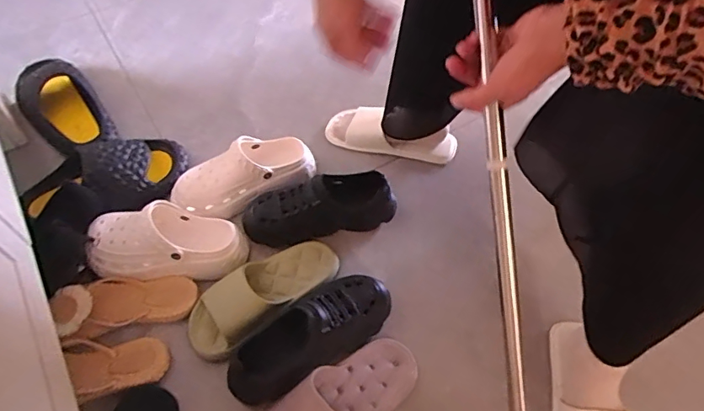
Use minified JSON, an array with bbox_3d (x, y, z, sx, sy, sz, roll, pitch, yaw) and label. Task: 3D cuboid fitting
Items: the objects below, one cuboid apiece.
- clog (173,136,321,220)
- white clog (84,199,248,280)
[{"bbox_3d":[-0.191,-0.053,0.863,0.254,0.103,0.108,-23,62,-12],"label":"clog"},{"bbox_3d":[-0.300,0.058,0.762,0.242,0.084,0.108,6,60,4],"label":"white clog"}]

